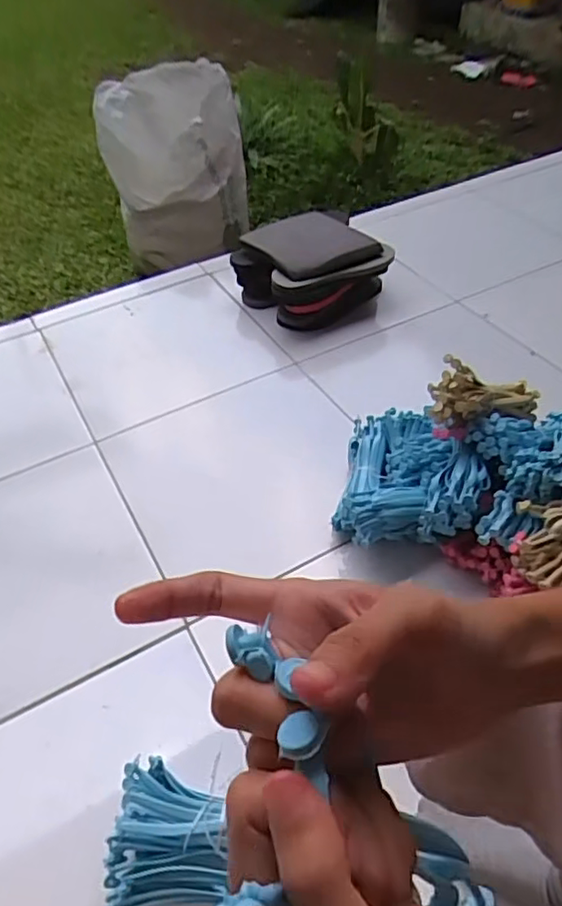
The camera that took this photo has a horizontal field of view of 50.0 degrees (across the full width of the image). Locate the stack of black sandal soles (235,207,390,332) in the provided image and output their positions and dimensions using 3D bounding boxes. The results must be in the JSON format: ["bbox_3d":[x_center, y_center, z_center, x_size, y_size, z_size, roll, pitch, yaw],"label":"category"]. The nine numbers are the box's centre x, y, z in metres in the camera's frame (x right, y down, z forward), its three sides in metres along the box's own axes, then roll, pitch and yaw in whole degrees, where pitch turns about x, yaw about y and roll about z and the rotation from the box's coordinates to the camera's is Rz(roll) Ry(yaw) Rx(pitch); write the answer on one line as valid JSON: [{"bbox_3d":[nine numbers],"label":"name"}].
[{"bbox_3d":[0.061,-0.383,1.252,0.285,0.144,0.212,-17,48,-12],"label":"stack of black sandal soles"}]

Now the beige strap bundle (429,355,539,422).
[{"bbox_3d":[0.278,-0.076,0.819,0.195,0.080,0.077,1,40,-30],"label":"beige strap bundle"}]

